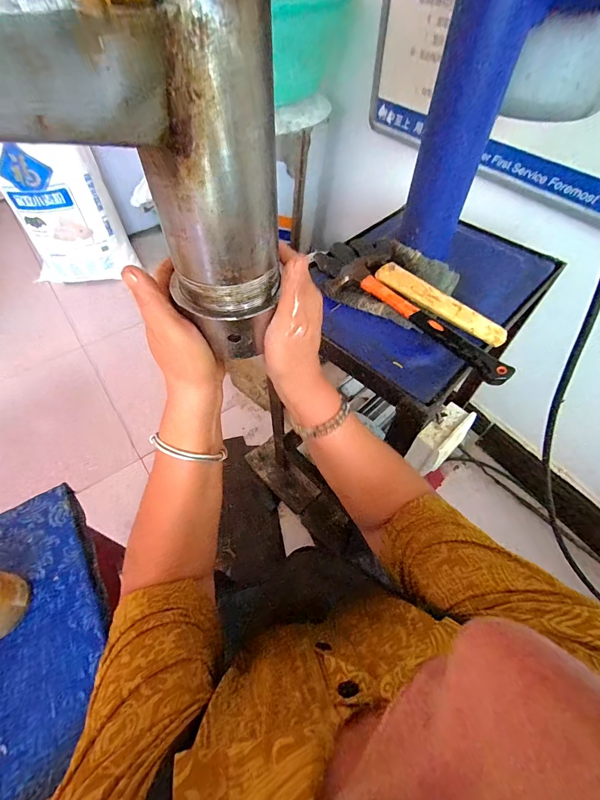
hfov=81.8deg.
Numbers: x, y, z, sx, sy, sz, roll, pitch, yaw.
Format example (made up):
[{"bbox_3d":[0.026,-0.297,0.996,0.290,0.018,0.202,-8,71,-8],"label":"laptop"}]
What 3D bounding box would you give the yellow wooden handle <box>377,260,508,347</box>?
[{"bbox_3d":[0.198,-0.134,0.485,0.195,0.019,0.032,32,60,5],"label":"yellow wooden handle"}]

